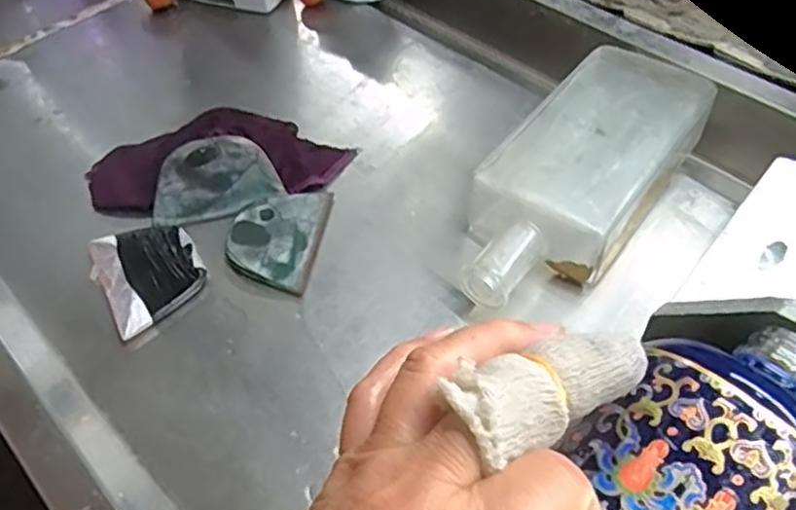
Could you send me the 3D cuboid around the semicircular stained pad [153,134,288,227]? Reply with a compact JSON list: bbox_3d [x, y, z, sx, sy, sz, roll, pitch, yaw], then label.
[{"bbox_3d":[-0.126,-0.052,0.465,0.083,0.006,0.054,-19,83,-6],"label":"semicircular stained pad"}]

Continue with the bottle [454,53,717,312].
[{"bbox_3d":[0.111,-0.046,0.435,0.091,0.049,0.226,31,57,28],"label":"bottle"}]

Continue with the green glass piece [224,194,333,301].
[{"bbox_3d":[-0.078,-0.013,0.447,0.057,0.011,0.081,8,50,11],"label":"green glass piece"}]

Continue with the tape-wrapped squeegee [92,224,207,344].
[{"bbox_3d":[-0.157,0.010,0.433,0.061,0.010,0.083,-30,53,-21],"label":"tape-wrapped squeegee"}]

